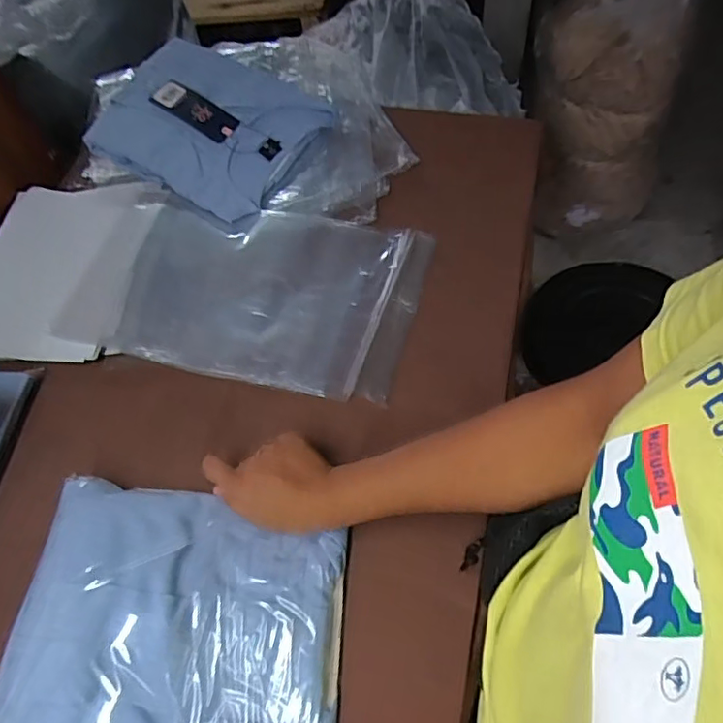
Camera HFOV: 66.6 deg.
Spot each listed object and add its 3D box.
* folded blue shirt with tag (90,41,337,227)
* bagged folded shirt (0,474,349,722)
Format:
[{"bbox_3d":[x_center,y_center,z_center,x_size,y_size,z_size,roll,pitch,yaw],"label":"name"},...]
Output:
[{"bbox_3d":[-0.200,-0.324,0.737,0.267,0.075,0.245,25,62,18],"label":"folded blue shirt with tag"},{"bbox_3d":[-0.140,0.199,0.428,0.245,0.036,0.204,1,58,4],"label":"bagged folded shirt"}]

